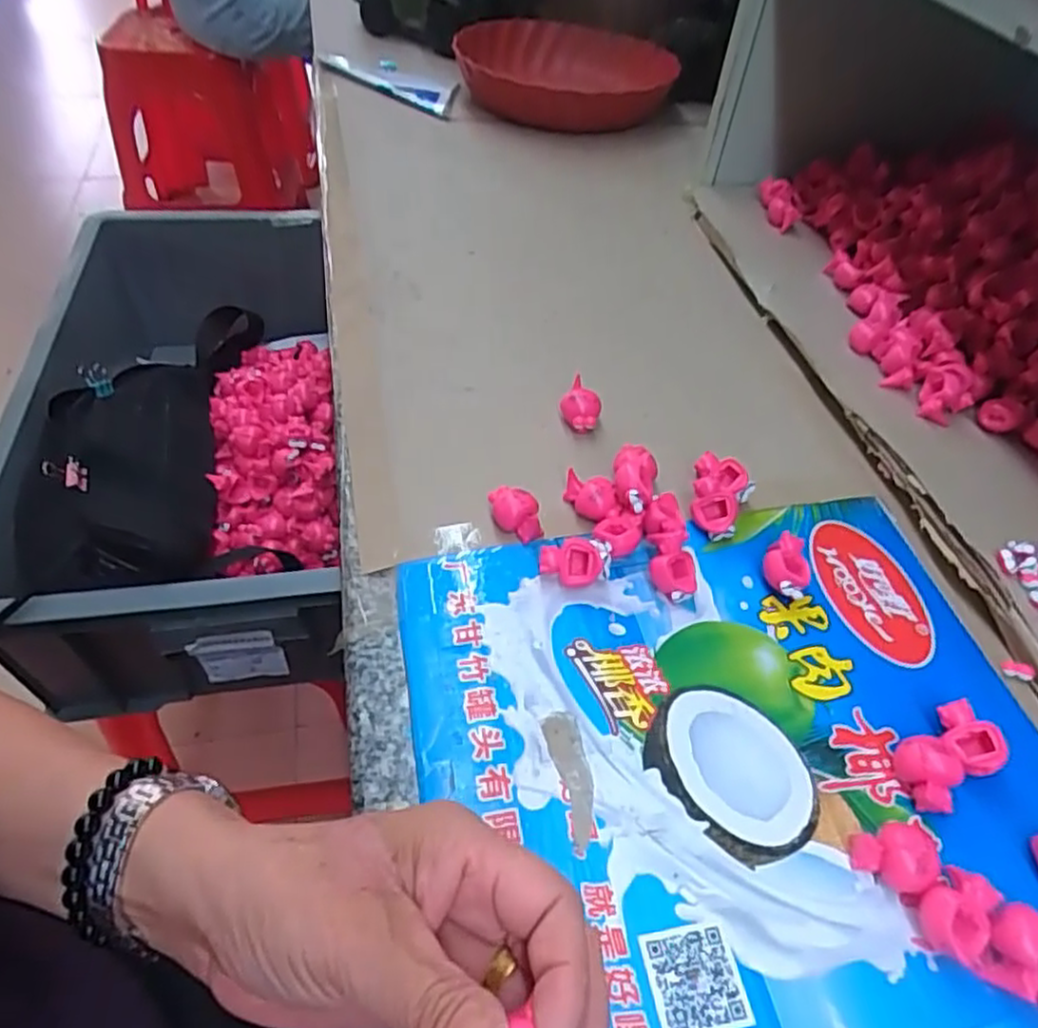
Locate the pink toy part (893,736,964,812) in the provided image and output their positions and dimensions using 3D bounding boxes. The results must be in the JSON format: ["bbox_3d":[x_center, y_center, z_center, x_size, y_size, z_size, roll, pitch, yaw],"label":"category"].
[{"bbox_3d":[0.184,0.117,0.315,0.022,0.020,0.030,-10,52,-12],"label":"pink toy part"}]

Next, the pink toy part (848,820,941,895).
[{"bbox_3d":[0.154,0.142,0.291,0.027,0.021,0.024,12,51,6],"label":"pink toy part"}]

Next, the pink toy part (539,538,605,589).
[{"bbox_3d":[0.026,0.027,0.371,0.032,0.023,0.019,-4,51,-7],"label":"pink toy part"}]

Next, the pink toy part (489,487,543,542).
[{"bbox_3d":[-0.001,-0.001,0.390,0.018,0.022,0.033,-32,59,-26],"label":"pink toy part"}]

